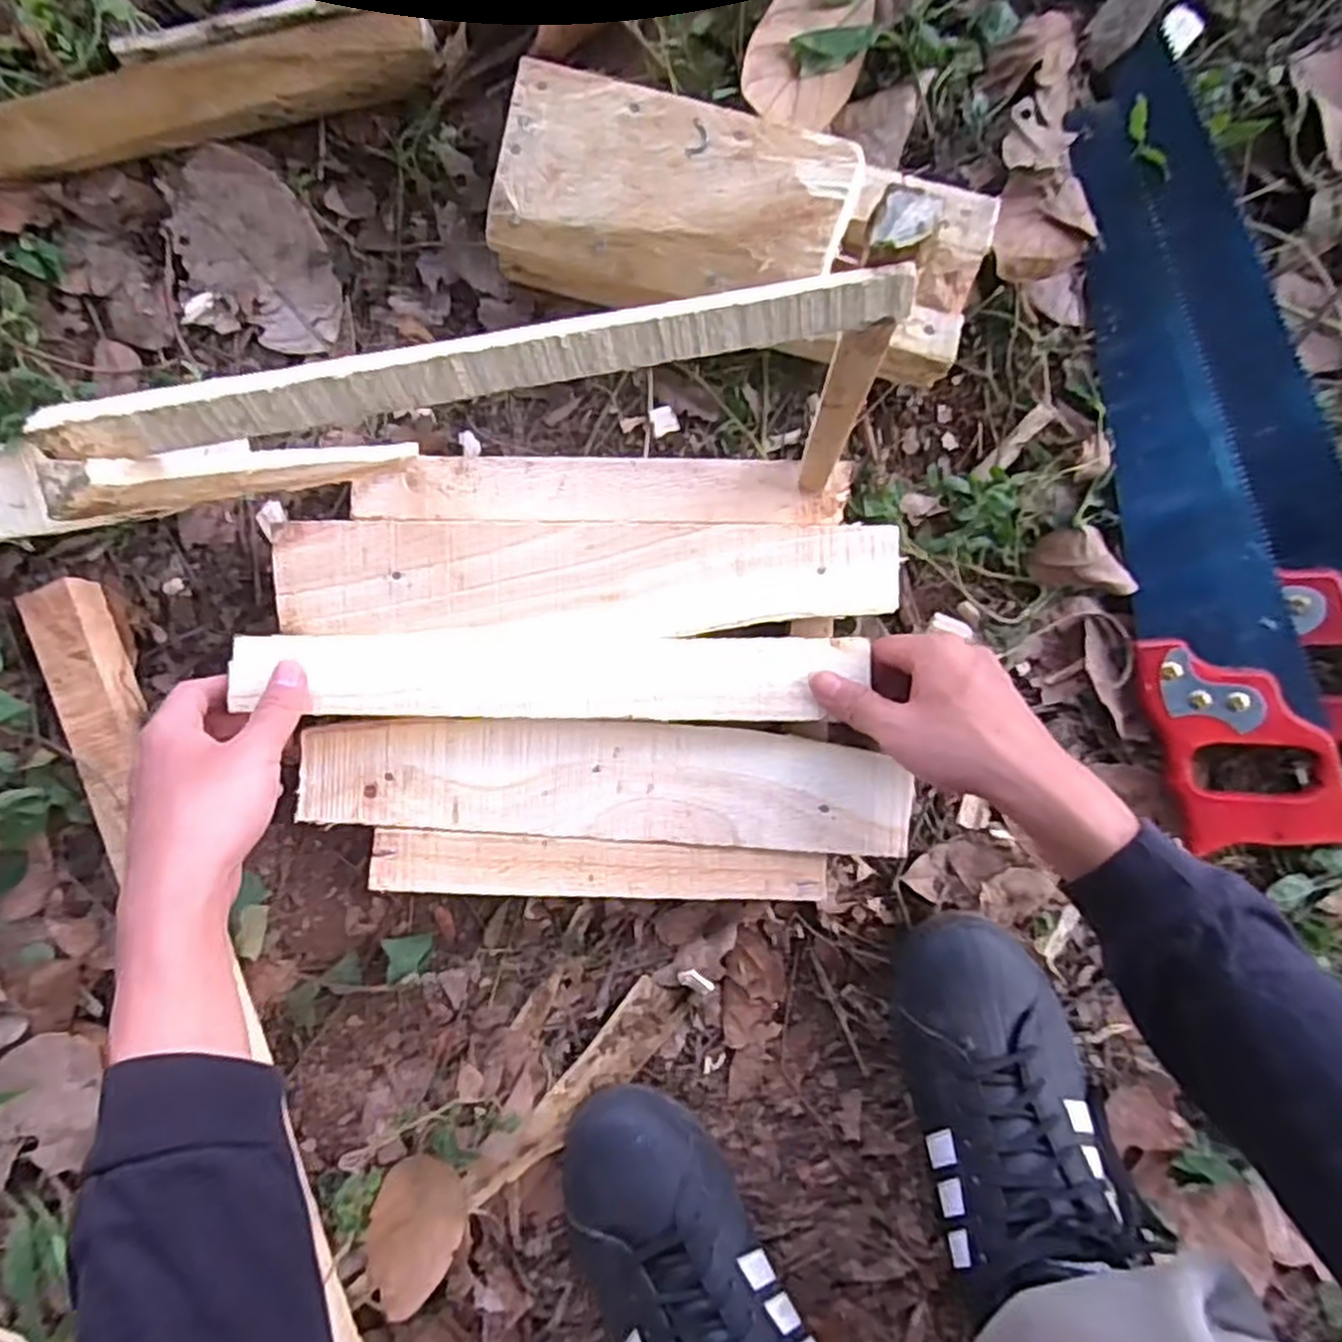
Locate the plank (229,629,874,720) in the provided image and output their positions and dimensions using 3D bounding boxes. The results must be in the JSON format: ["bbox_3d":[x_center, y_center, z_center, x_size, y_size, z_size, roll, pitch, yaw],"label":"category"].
[{"bbox_3d":[-0.064,0.003,0.437,0.341,0.009,0.047,0,90,-4],"label":"plank"}]

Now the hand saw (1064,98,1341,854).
[{"bbox_3d":[0.305,-0.124,0.472,0.089,0.045,0.445,-15,91,-2],"label":"hand saw"}]

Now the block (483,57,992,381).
[{"bbox_3d":[0.038,-0.234,0.441,0.262,0.083,0.103,13,87,-3],"label":"block"}]

